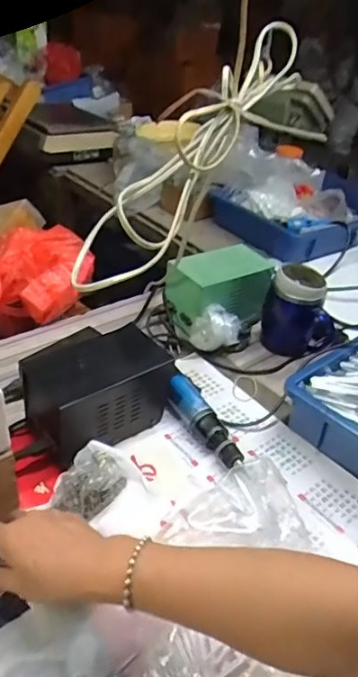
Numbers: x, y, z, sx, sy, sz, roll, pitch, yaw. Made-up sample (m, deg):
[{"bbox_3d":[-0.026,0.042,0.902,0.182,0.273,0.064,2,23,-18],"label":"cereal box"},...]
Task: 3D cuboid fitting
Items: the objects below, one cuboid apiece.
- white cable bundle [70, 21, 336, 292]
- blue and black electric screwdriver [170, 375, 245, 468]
[{"bbox_3d":[0.050,-0.216,0.581,0.114,0.090,0.467,28,65,27],"label":"white cable bundle"},{"bbox_3d":[0.031,0.106,0.654,0.044,0.040,0.154,-11,39,-24],"label":"blue and black electric screwdriver"}]

